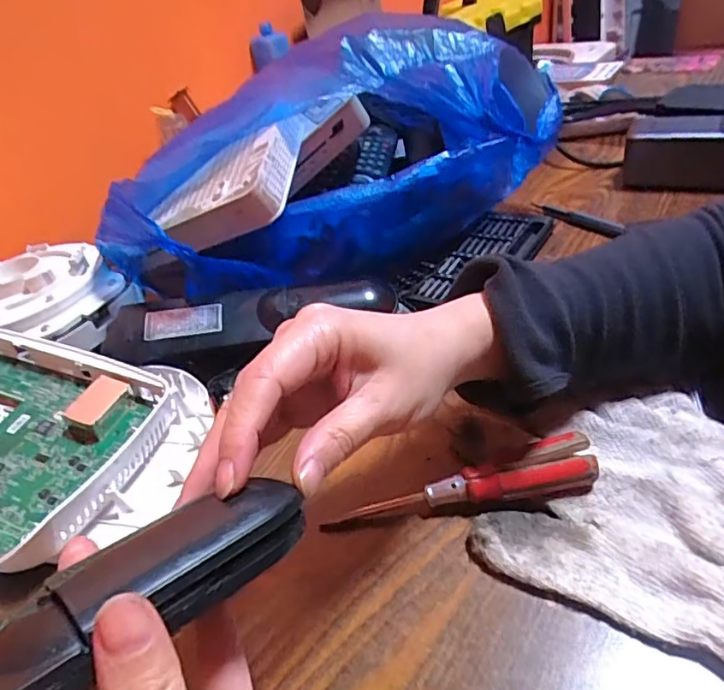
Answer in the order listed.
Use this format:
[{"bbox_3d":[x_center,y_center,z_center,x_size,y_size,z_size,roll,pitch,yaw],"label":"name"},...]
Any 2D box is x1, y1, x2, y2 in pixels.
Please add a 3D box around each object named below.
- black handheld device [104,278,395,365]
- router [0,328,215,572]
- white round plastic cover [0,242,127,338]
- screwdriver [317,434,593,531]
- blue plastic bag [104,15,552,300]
[{"bbox_3d":[-0.079,-0.024,0.404,0.201,0.023,0.052,-14,37,-1],"label":"black handheld device"},{"bbox_3d":[-0.206,0.056,0.350,0.204,0.047,0.152,11,43,19],"label":"router"},{"bbox_3d":[-0.272,-0.051,0.465,0.138,0.019,0.121,4,40,21],"label":"white round plastic cover"},{"bbox_3d":[0.048,0.074,0.291,0.136,0.020,0.023,-15,39,10],"label":"screwdriver"},{"bbox_3d":[-0.033,-0.166,0.482,0.361,0.152,0.193,-25,38,-16],"label":"blue plastic bag"}]

